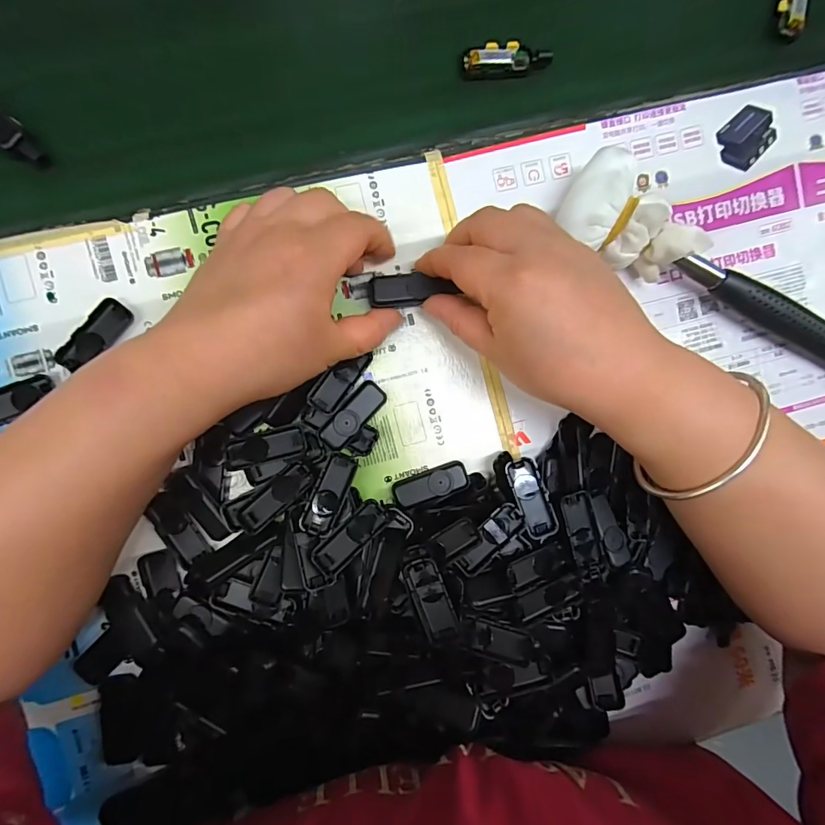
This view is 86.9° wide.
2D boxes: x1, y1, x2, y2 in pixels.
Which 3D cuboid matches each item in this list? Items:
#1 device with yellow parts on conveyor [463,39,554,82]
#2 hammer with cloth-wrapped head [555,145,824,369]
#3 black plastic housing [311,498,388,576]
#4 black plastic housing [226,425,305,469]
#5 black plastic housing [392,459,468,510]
[{"bbox_3d":[0.060,-0.226,0.279,0.058,0.008,0.020,-10,90,-6],"label":"device with yellow parts on conveyor"},{"bbox_3d":[0.198,-0.078,0.265,0.233,0.036,0.045,26,87,-4],"label":"hammer with cloth-wrapped head"},{"bbox_3d":[-0.035,0.069,0.243,0.017,0.004,0.046,45,78,0],"label":"black plastic housing"},{"bbox_3d":[-0.084,0.020,0.249,0.044,0.006,0.017,-13,90,-6],"label":"black plastic housing"},{"bbox_3d":[0.012,0.044,0.263,0.046,0.007,0.018,-19,91,-5],"label":"black plastic housing"}]

